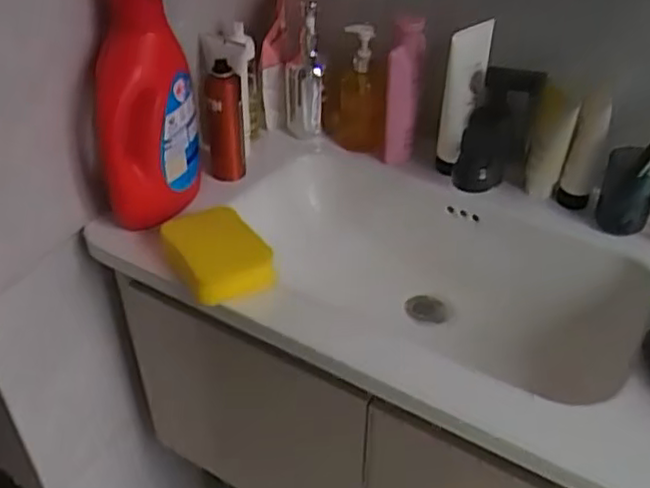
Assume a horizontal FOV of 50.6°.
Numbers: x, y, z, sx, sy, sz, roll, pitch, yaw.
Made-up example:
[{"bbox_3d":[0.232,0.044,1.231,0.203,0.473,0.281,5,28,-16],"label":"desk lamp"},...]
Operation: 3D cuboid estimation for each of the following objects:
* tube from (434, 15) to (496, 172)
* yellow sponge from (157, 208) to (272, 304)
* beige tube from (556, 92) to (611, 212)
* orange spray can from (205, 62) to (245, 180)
[{"bbox_3d":[0.180,-0.190,0.906,0.051,0.205,0.047,10,40,11],"label":"tube"},{"bbox_3d":[-0.123,0.012,0.786,0.095,0.043,0.120,-20,43,-24],"label":"yellow sponge"},{"bbox_3d":[0.329,-0.114,0.872,0.039,0.148,0.032,10,40,11],"label":"beige tube"},{"bbox_3d":[-0.133,-0.155,0.902,0.047,0.162,0.057,-6,39,-9],"label":"orange spray can"}]

